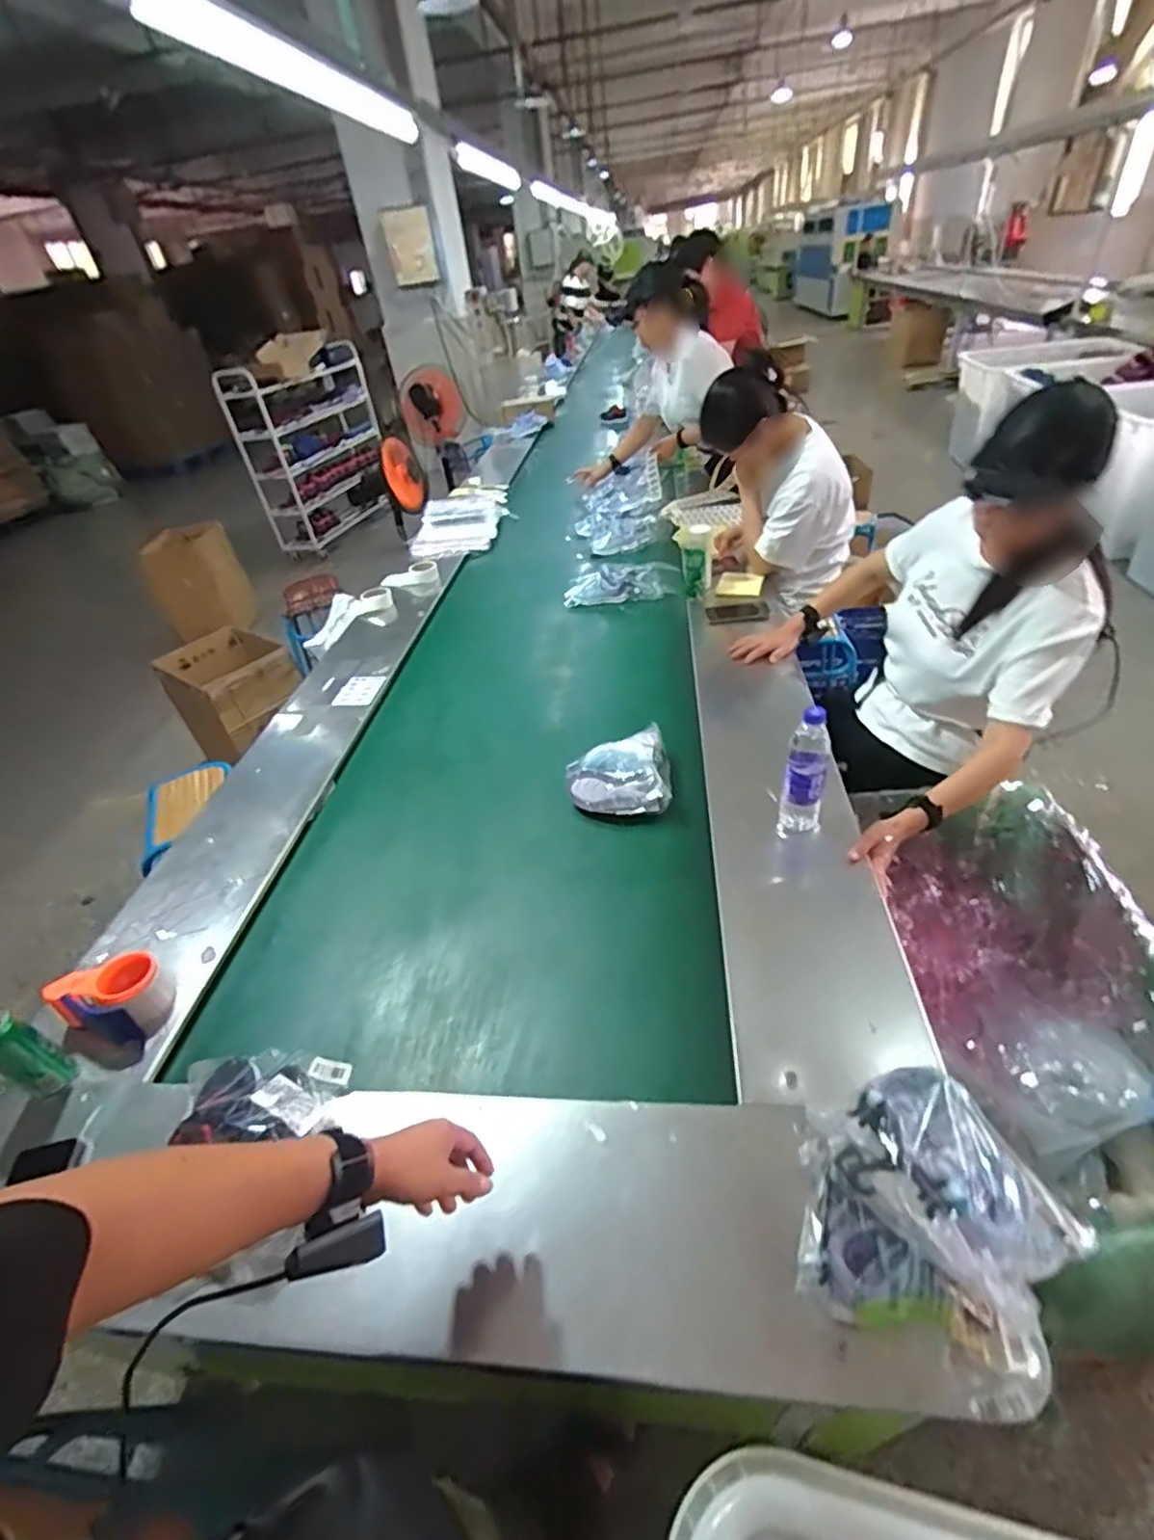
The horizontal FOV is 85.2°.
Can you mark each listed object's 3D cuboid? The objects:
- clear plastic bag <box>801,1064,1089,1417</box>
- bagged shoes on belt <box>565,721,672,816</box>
[{"bbox_3d":[0.337,0.422,0.594,0.238,0.132,0.210,15,44,26],"label":"clear plastic bag"},{"bbox_3d":[0.080,0.010,1.213,0.190,0.089,0.171,-4,39,5],"label":"bagged shoes on belt"}]

